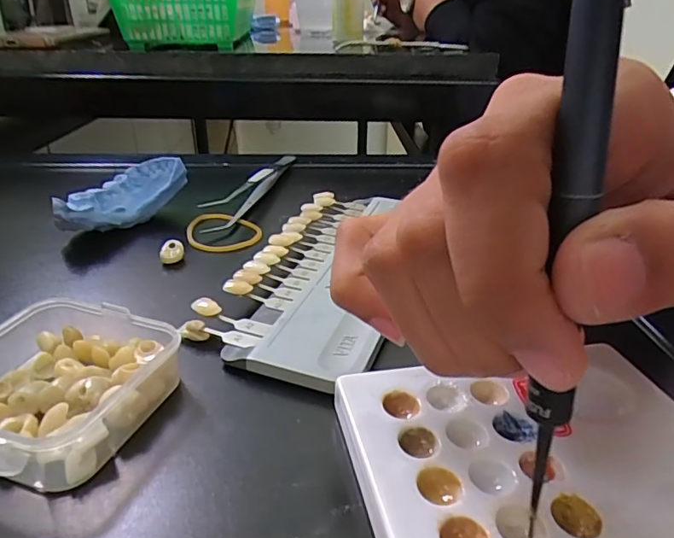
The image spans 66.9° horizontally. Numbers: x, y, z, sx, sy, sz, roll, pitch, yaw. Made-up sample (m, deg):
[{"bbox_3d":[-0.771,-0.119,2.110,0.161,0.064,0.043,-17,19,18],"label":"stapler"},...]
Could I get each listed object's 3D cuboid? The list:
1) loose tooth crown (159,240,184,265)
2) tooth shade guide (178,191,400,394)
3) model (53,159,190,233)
[{"bbox_3d":[-0.078,-0.008,0.240,0.011,0.008,0.011,-9,29,-19],"label":"loose tooth crown"},{"bbox_3d":[-0.002,-0.005,0.223,0.067,0.011,0.141,11,29,17],"label":"tooth shade guide"},{"bbox_3d":[-0.114,-0.037,0.269,0.022,0.032,0.069,24,35,36],"label":"model"}]

